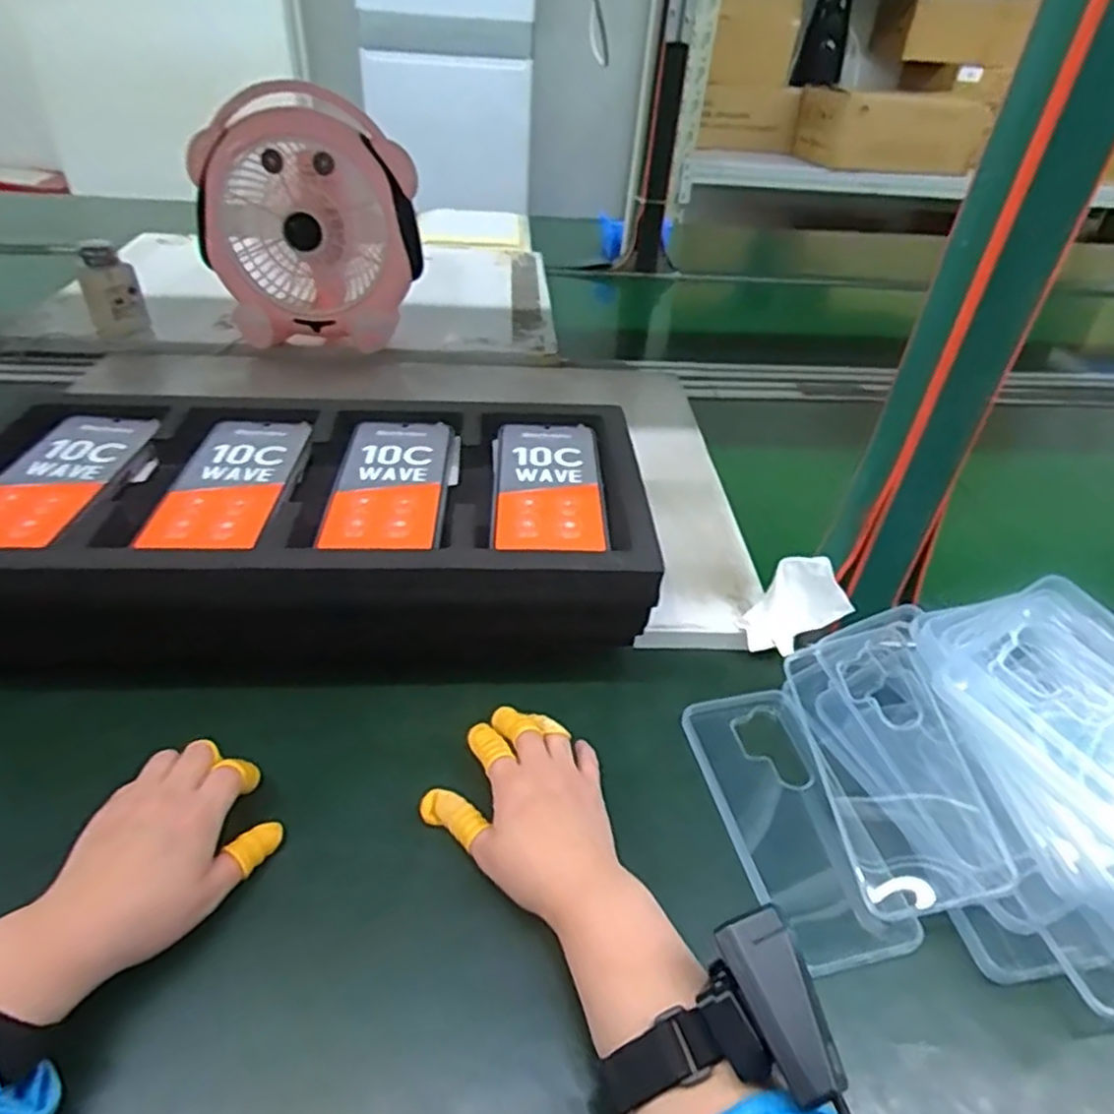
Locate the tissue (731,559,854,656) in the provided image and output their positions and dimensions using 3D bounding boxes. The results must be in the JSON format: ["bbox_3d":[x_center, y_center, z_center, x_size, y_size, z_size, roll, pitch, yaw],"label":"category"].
[{"bbox_3d":[0.182,0.041,0.539,0.063,0.059,0.063,28,45,26],"label":"tissue"}]

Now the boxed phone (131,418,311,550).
[{"bbox_3d":[-0.231,-0.058,0.511,0.076,0.006,0.163,2,39,-3],"label":"boxed phone"}]

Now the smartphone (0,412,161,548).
[{"bbox_3d":[-0.347,-0.056,0.493,0.074,0.010,0.163,6,39,1],"label":"smartphone"}]

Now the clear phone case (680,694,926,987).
[{"bbox_3d":[0.142,0.160,0.444,0.078,0.015,0.176,-6,40,-13],"label":"clear phone case"}]

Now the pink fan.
[{"bbox_3d":[-0.294,-0.395,0.859,0.248,0.262,0.115,-2,39,-8],"label":"pink fan"}]

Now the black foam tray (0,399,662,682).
[{"bbox_3d":[-0.180,-0.015,0.537,0.469,0.116,0.216,0,39,-6],"label":"black foam tray"}]

